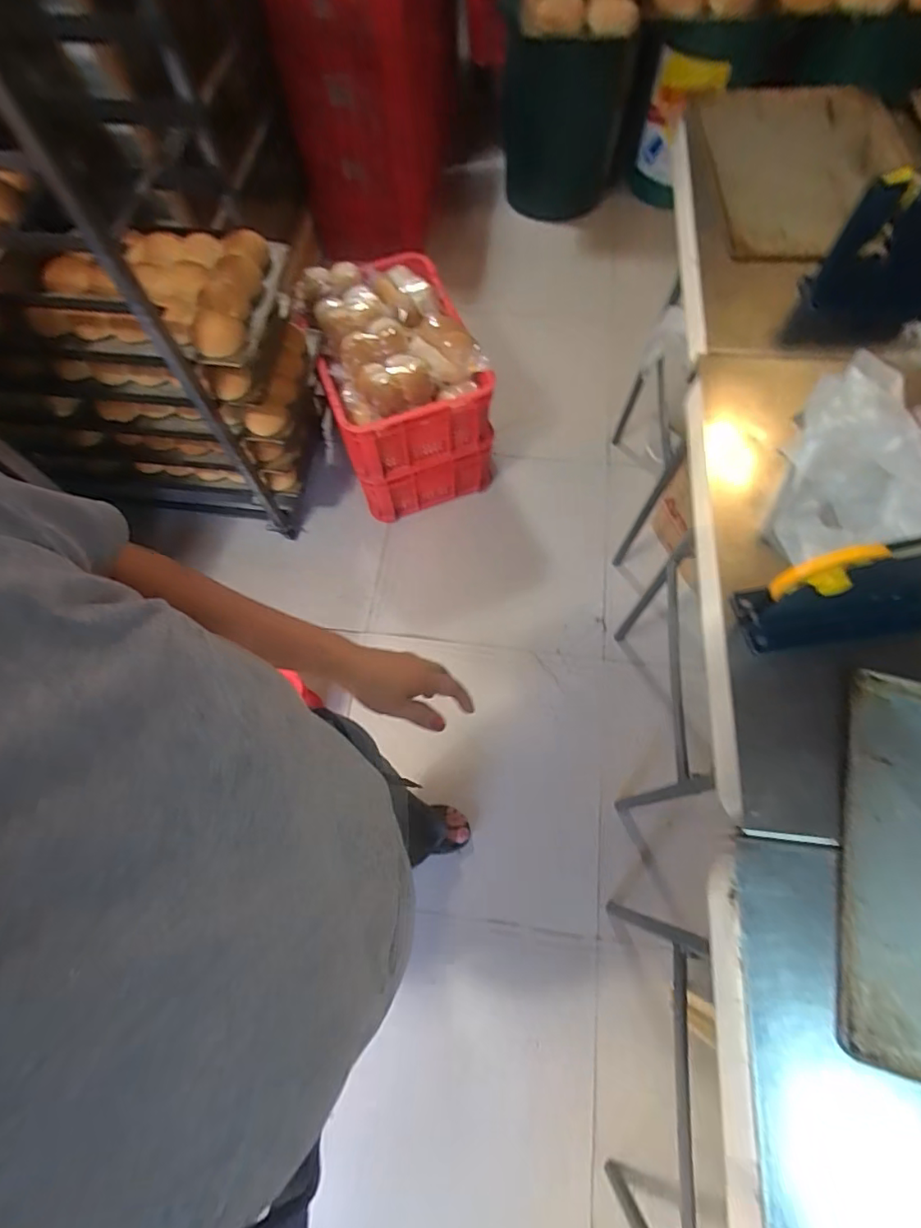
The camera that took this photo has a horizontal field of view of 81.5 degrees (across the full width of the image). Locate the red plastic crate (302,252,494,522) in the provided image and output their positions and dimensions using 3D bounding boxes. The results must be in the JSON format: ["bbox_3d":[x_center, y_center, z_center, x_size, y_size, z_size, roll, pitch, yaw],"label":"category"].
[{"bbox_3d":[-0.166,-0.593,1.390,0.346,0.411,0.525,-20,68,-7],"label":"red plastic crate"}]

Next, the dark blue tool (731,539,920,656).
[{"bbox_3d":[0.396,-0.026,0.500,0.223,0.142,0.060,-5,67,-1],"label":"dark blue tool"}]

